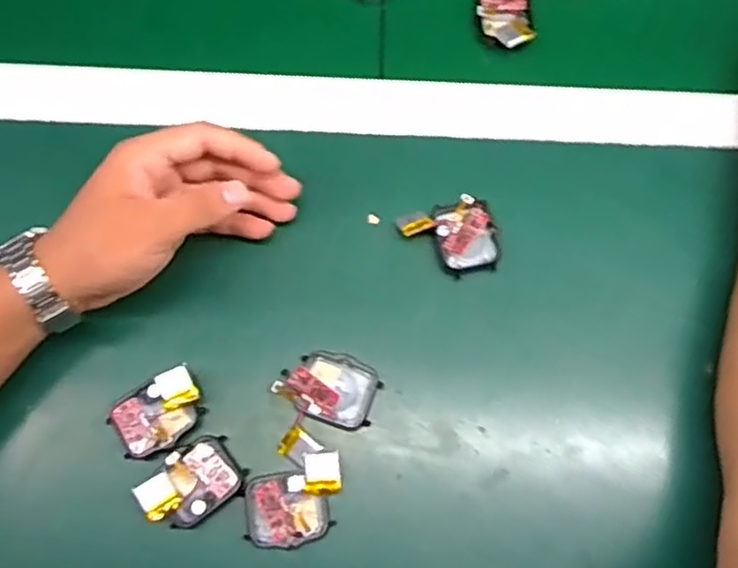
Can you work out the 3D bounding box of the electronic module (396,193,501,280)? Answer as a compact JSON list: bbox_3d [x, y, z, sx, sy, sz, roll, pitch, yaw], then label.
[{"bbox_3d":[0.051,-0.028,0.419,0.056,0.020,0.046,-12,74,-5],"label":"electronic module"}]

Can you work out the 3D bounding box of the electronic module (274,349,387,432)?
[{"bbox_3d":[-0.023,0.058,0.387,0.054,0.016,0.038,21,74,5],"label":"electronic module"}]

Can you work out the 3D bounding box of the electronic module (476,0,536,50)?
[{"bbox_3d":[0.095,-0.186,0.471,0.036,0.010,0.052,-2,73,-2],"label":"electronic module"}]

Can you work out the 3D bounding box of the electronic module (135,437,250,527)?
[{"bbox_3d":[-0.096,0.108,0.367,0.051,0.014,0.036,-33,76,-10],"label":"electronic module"}]

